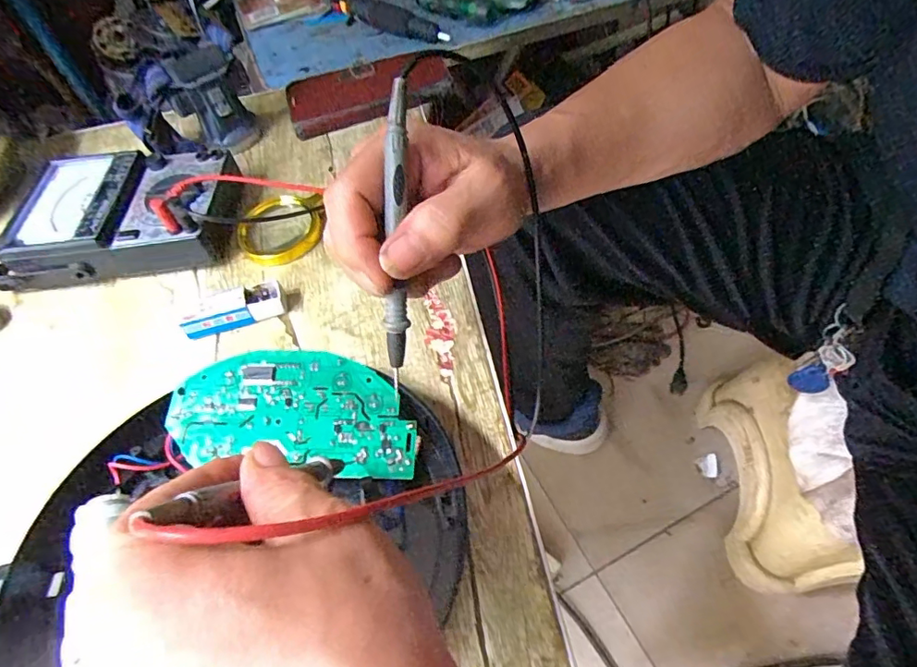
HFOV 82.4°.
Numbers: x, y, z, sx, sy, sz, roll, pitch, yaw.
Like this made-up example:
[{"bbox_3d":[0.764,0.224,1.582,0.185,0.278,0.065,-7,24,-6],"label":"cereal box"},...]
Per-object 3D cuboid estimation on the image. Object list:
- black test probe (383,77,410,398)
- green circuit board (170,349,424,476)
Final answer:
[{"bbox_3d":[-0.029,-0.039,0.241,0.010,0.141,0.006,4,15,8],"label":"black test probe"},{"bbox_3d":[-0.094,0.043,0.304,0.141,0.004,0.068,4,67,5],"label":"green circuit board"}]

